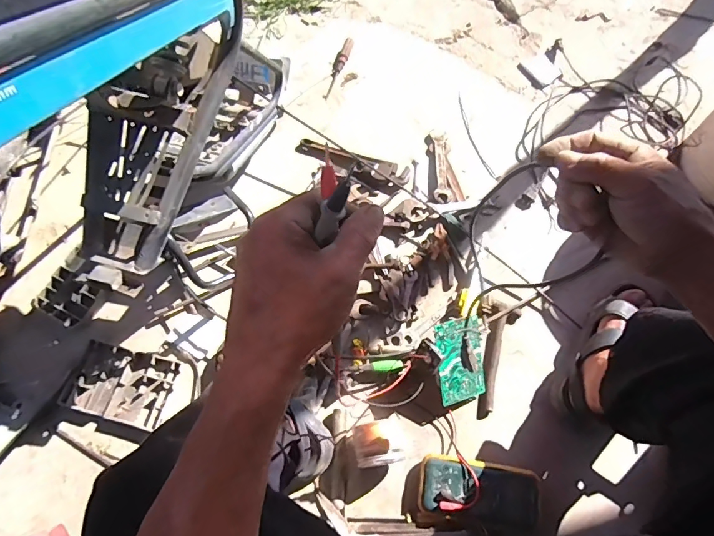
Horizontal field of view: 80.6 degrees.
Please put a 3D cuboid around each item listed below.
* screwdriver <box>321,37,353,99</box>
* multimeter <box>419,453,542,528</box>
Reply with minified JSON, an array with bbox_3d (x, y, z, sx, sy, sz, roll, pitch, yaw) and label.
[{"bbox_3d":[-0.052,-0.517,1.086,0.037,0.030,0.189,16,70,7],"label":"screwdriver"},{"bbox_3d":[0.196,0.366,0.689,0.184,0.055,0.094,6,65,3],"label":"multimeter"}]

